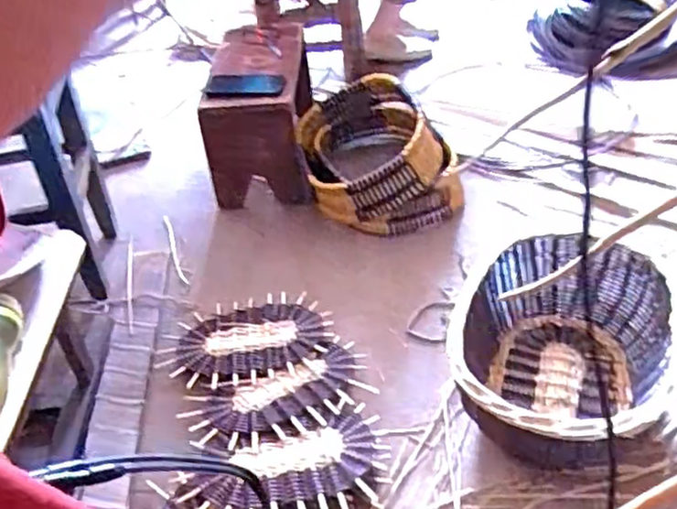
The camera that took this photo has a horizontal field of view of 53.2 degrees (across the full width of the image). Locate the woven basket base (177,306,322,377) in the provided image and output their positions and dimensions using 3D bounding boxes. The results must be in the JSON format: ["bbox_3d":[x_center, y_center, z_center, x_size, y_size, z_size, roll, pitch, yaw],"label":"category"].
[{"bbox_3d":[-0.153,0.145,1.185,0.248,0.010,0.169,-10,34,-2],"label":"woven basket base"}]

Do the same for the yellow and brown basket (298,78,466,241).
[{"bbox_3d":[0.077,-0.232,1.470,0.318,0.186,0.427,-9,41,-3],"label":"yellow and brown basket"}]

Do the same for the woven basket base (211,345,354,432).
[{"bbox_3d":[-0.081,0.215,1.075,0.230,0.014,0.120,-18,42,-13],"label":"woven basket base"}]

